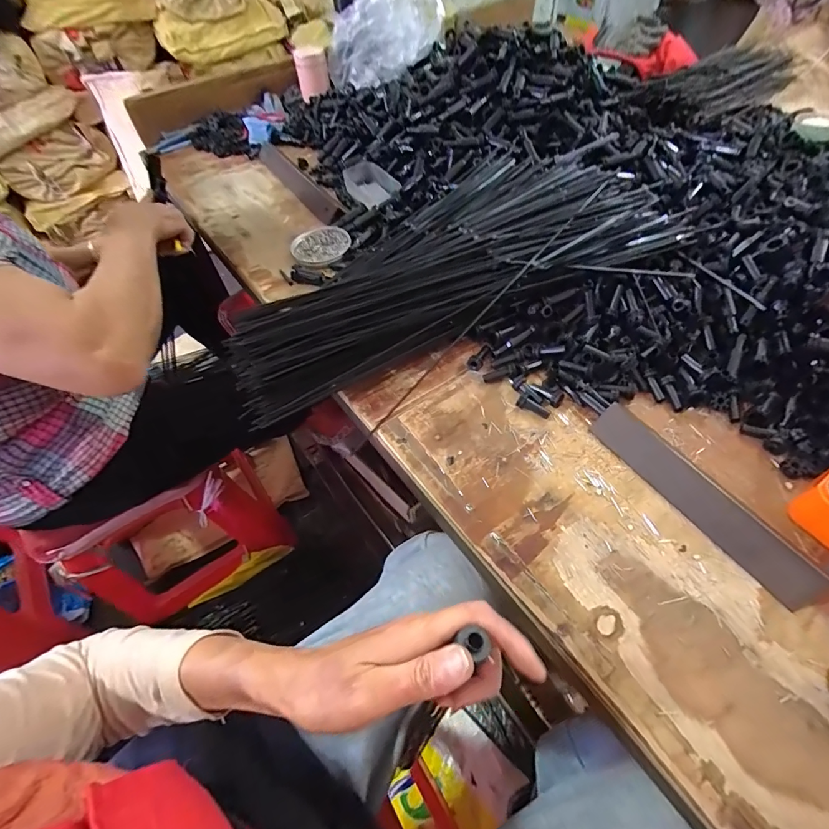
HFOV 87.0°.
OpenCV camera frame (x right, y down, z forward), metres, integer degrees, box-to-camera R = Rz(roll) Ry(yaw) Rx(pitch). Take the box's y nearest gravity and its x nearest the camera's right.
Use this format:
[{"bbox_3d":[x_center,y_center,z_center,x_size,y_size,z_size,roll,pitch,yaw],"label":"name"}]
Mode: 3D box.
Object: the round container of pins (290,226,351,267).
[{"bbox_3d":[-0.145,-0.262,0.679,0.088,0.011,0.102,-18,56,-8],"label":"round container of pins"}]

